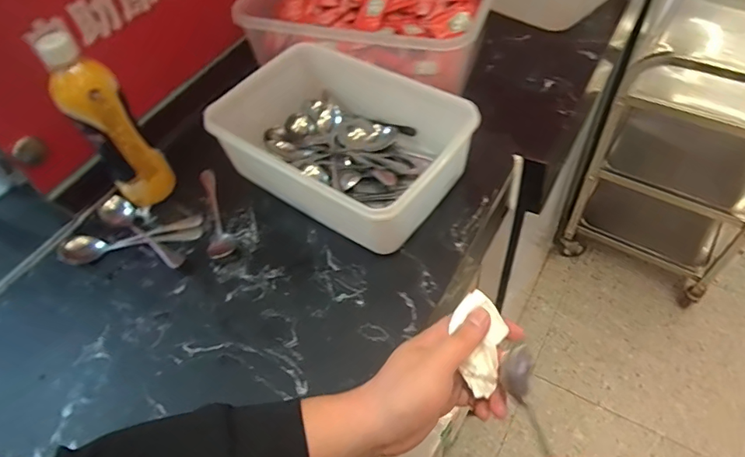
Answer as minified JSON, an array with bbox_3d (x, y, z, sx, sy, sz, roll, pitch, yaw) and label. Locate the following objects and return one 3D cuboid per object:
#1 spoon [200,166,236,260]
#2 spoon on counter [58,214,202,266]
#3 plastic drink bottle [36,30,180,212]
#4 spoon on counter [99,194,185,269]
[{"bbox_3d":[-0.196,-0.025,0.595,0.031,0.012,0.156,-19,53,-7],"label":"spoon"},{"bbox_3d":[-0.293,0.012,0.581,0.168,0.016,0.038,-15,52,-4],"label":"spoon on counter"},{"bbox_3d":[-0.301,-0.115,0.556,0.067,0.219,0.073,-31,55,-16],"label":"plastic drink bottle"},{"bbox_3d":[-0.283,0.004,0.586,0.154,0.015,0.034,32,62,27],"label":"spoon on counter"}]

